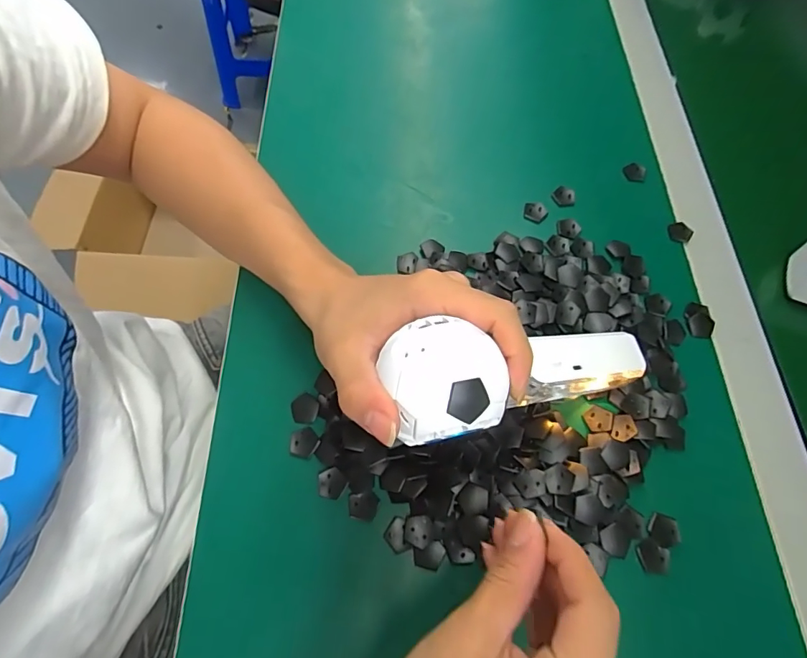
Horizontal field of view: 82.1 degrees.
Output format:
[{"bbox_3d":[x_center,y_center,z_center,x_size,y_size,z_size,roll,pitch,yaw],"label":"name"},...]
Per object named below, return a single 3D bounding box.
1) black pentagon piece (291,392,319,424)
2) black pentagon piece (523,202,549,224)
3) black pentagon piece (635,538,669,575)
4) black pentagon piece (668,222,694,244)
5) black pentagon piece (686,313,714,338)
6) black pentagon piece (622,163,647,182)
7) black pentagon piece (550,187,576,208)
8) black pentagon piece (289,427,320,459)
[{"bbox_3d":[-0.065,0.052,0.306,0.019,0.004,0.019,8,67,4],"label":"black pentagon piece"},{"bbox_3d":[0.108,-0.096,0.380,0.019,0.004,0.020,16,67,7],"label":"black pentagon piece"},{"bbox_3d":[0.148,0.135,0.274,0.018,0.004,0.017,19,68,8],"label":"black pentagon piece"},{"bbox_3d":[0.225,-0.078,0.377,0.019,0.004,0.018,38,72,15],"label":"black pentagon piece"},{"bbox_3d":[0.218,-0.002,0.340,0.018,0.004,0.018,-37,71,-14],"label":"black pentagon piece"},{"bbox_3d":[0.200,-0.135,0.402,0.019,0.004,0.019,28,70,12],"label":"black pentagon piece"},{"bbox_3d":[0.134,-0.110,0.385,0.019,0.004,0.017,24,69,10],"label":"black pentagon piece"},{"bbox_3d":[-0.063,0.072,0.297,0.018,0.004,0.019,8,67,4],"label":"black pentagon piece"}]

